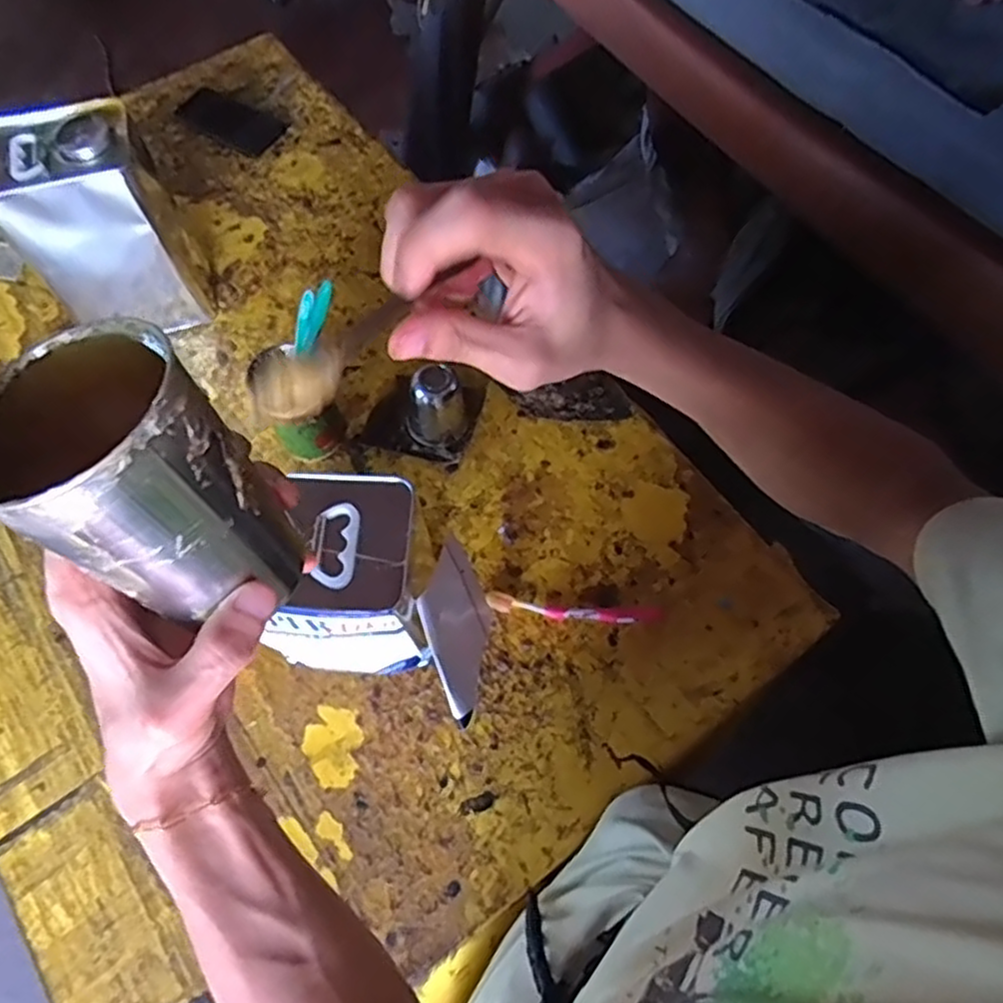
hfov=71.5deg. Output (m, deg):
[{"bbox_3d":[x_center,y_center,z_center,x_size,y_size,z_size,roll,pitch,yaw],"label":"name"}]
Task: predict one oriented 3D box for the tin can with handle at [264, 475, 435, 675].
[{"bbox_3d":[-0.142,0.079,0.614,0.149,0.230,0.118,3,66,1],"label":"tin can with handle"}]

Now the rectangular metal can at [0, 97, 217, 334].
[{"bbox_3d":[-0.447,-0.306,0.793,0.155,0.227,0.127,-17,67,-7],"label":"rectangular metal can"}]

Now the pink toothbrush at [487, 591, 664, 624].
[{"bbox_3d":[0.075,0.112,0.714,0.177,0.007,0.023,5,66,2],"label":"pink toothbrush"}]

